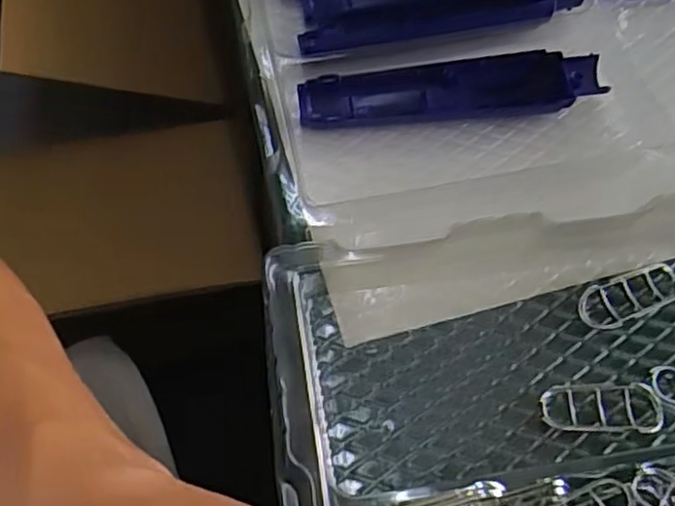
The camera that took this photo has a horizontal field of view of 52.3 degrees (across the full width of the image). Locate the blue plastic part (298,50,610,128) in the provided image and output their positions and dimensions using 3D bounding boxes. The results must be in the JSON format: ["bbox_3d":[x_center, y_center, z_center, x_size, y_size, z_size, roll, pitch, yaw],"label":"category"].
[{"bbox_3d":[0.061,-0.093,0.390,0.165,0.021,0.034,-3,61,-2],"label":"blue plastic part"}]

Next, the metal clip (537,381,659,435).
[{"bbox_3d":[0.118,0.070,0.309,0.053,0.006,0.023,2,61,1],"label":"metal clip"}]

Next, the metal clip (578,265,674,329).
[{"bbox_3d":[0.143,0.021,0.334,0.057,0.007,0.021,-18,63,-10],"label":"metal clip"}]

